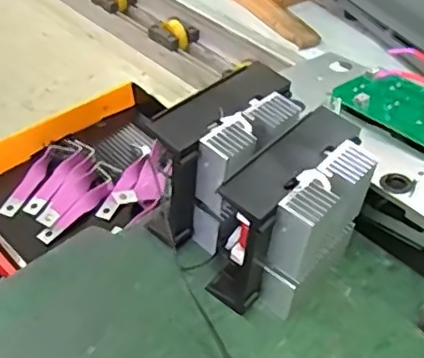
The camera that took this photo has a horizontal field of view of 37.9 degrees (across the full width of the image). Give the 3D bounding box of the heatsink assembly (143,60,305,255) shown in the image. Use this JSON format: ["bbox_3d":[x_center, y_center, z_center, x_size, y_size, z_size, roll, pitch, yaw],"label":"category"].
[{"bbox_3d":[0.014,-0.011,0.539,0.138,0.127,0.087,-34,55,-31],"label":"heatsink assembly"}]

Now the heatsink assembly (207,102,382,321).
[{"bbox_3d":[0.064,0.031,0.498,0.080,0.120,0.133,33,52,27],"label":"heatsink assembly"}]

